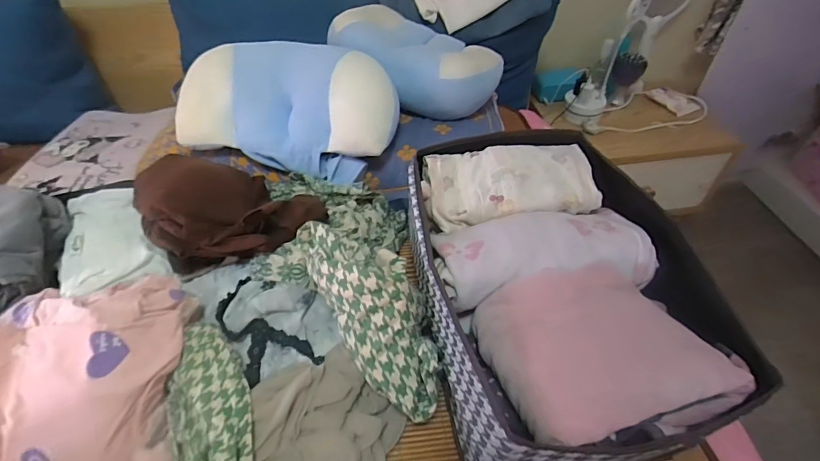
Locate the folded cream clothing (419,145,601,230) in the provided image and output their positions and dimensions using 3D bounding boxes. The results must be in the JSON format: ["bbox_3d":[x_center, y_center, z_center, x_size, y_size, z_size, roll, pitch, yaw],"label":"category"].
[{"bbox_3d":[0.141,-0.075,0.631,0.243,0.057,0.127,-8,46,-7],"label":"folded cream clothing"}]

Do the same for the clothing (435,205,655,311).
[{"bbox_3d":[0.169,0.019,0.544,0.278,0.049,0.120,-7,46,-6],"label":"clothing"}]

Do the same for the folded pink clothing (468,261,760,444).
[{"bbox_3d":[0.197,0.118,0.459,0.208,0.057,0.187,-12,47,-11],"label":"folded pink clothing"}]

